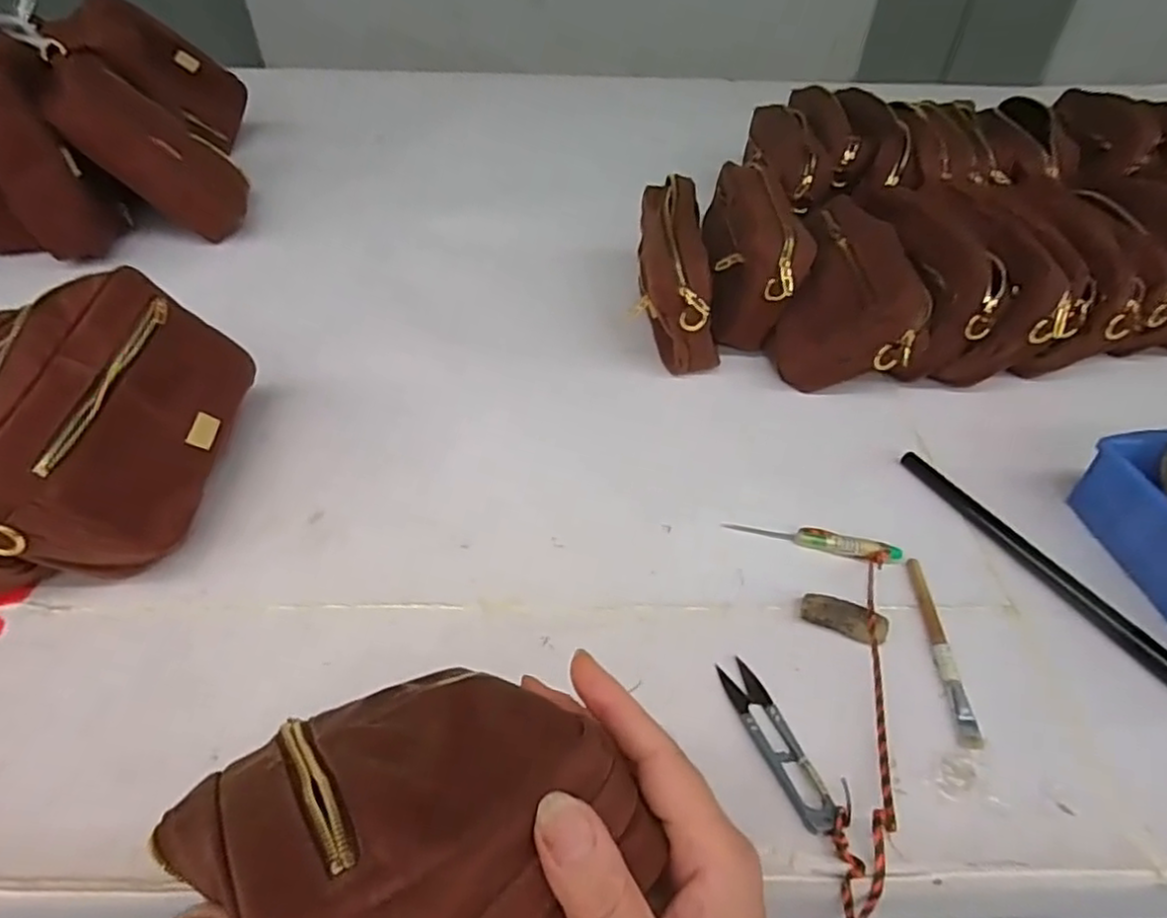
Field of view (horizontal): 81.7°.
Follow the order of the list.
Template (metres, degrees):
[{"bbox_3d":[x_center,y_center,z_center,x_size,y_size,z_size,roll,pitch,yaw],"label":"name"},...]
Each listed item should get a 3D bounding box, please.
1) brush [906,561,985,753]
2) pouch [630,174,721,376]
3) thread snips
[{"bbox_3d":[0.224,0.116,0.421,0.013,0.008,0.127,5,45,3],"label":"brush"},{"bbox_3d":[0.086,-0.173,0.634,0.069,0.120,0.187,-1,45,-4],"label":"pouch"},{"bbox_3d":[0.106,0.153,0.372,0.022,0.011,0.100,-12,47,-14],"label":"thread snips"}]

